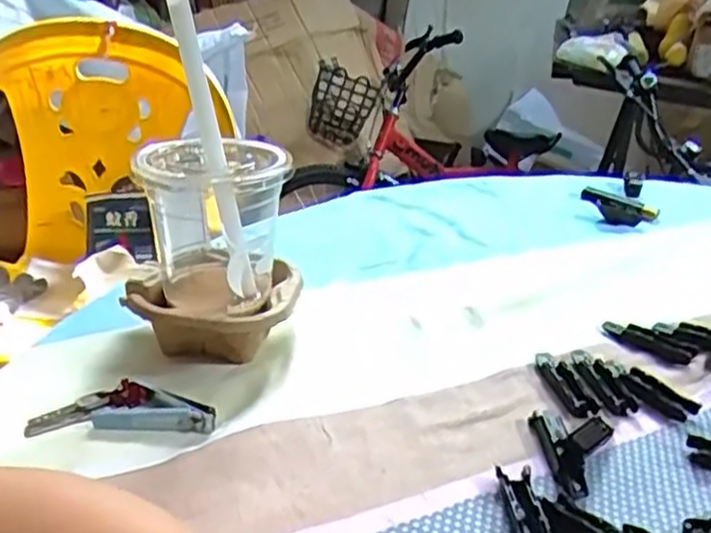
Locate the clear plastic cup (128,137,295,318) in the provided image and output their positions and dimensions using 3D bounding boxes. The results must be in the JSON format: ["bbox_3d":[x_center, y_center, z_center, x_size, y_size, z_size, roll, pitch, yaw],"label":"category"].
[{"bbox_3d":[-0.090,-0.018,0.480,0.082,0.121,0.088,5,27,-2],"label":"clear plastic cup"}]

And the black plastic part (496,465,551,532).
[{"bbox_3d":[0.085,0.125,0.369,0.018,0.009,0.072,5,27,-4],"label":"black plastic part"}]

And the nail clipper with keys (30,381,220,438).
[{"bbox_3d":[-0.128,0.077,0.412,0.098,0.012,0.035,1,27,-11],"label":"nail clipper with keys"}]

